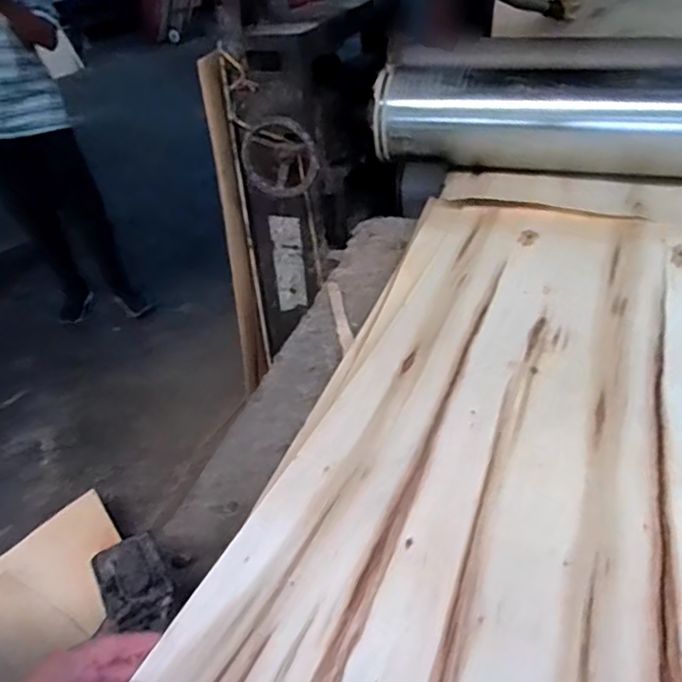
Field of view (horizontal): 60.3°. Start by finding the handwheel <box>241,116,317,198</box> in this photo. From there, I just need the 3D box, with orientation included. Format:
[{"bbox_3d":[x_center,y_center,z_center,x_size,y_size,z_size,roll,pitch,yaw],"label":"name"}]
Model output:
[{"bbox_3d":[-0.127,-0.374,1.201,0.168,0.155,0.039,14,35,23],"label":"handwheel"}]

